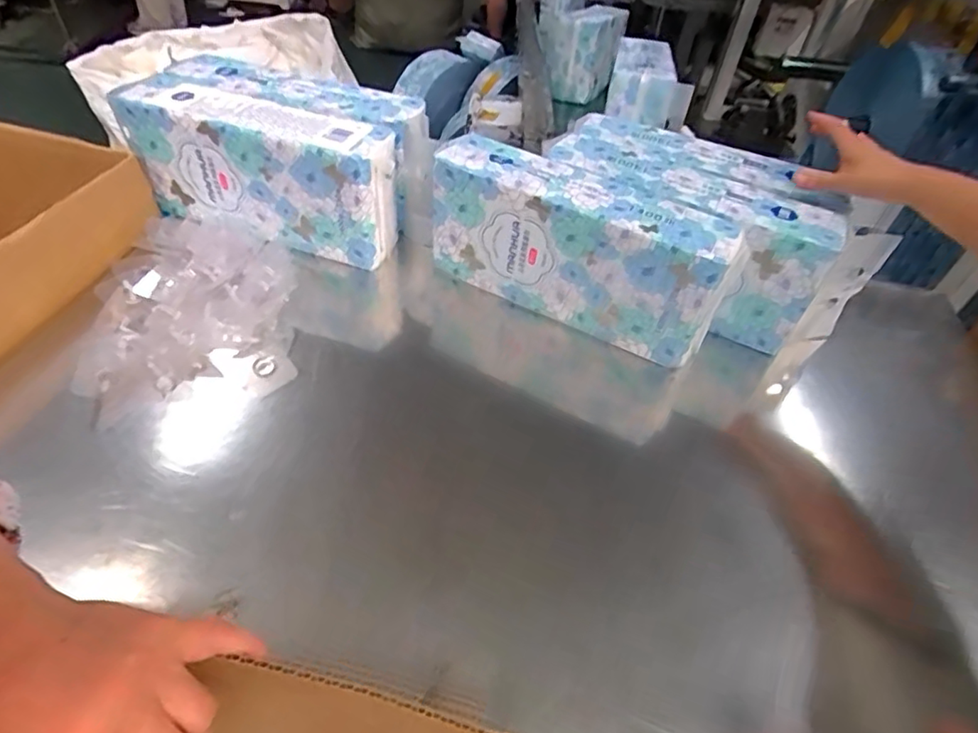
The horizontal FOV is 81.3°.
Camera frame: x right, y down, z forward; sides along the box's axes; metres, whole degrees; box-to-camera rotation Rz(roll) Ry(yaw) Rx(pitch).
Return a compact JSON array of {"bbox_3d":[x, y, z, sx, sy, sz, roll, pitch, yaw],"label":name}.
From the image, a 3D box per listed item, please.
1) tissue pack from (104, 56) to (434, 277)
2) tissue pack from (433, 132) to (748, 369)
[{"bbox_3d":[-0.274,-0.283,0.768,0.348,0.162,0.181,13,48,6],"label":"tissue pack"},{"bbox_3d":[0.104,-0.142,0.698,0.354,0.162,0.086,25,50,16],"label":"tissue pack"}]

